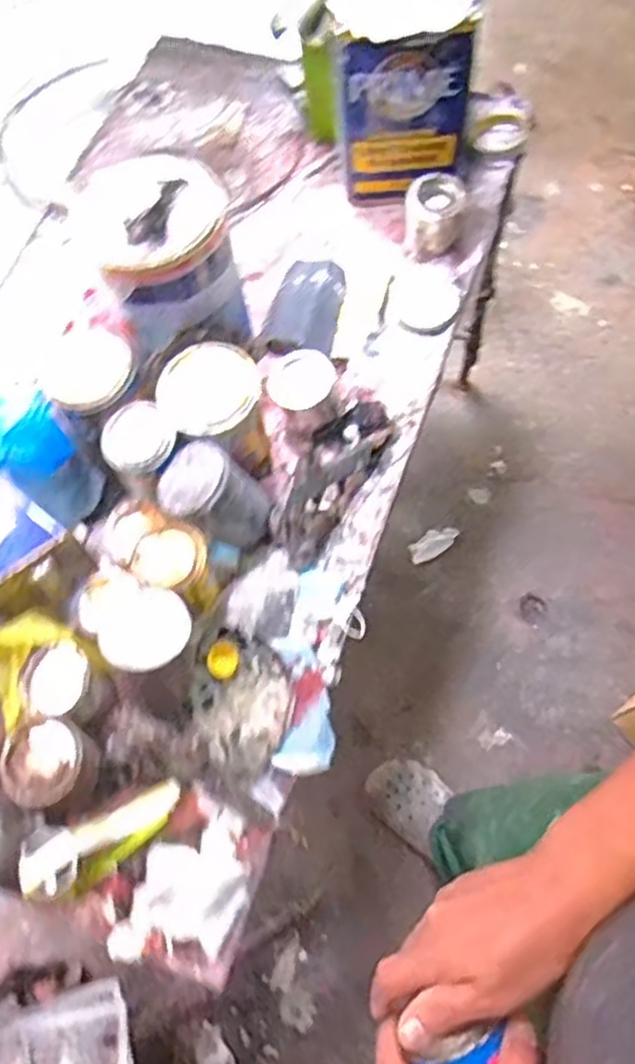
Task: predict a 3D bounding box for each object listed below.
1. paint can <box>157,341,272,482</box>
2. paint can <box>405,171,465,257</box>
[{"bbox_3d":[-0.111,-0.125,0.807,0.104,0.130,0.109,0,68,1],"label":"paint can"},{"bbox_3d":[0.154,-0.421,0.965,0.068,0.082,0.070,0,68,1],"label":"paint can"}]

